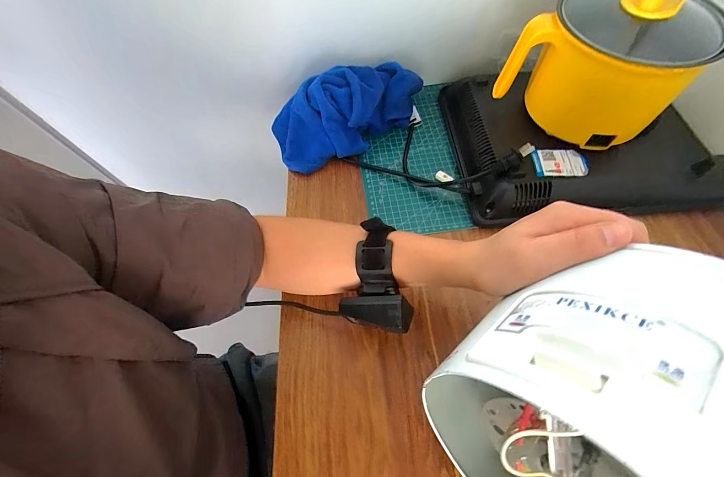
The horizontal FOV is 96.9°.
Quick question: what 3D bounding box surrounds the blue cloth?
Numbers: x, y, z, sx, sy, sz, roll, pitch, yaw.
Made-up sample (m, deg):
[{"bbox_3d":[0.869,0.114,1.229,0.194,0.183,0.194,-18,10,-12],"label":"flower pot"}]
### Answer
[{"bbox_3d":[-0.012,-0.194,0.484,0.244,0.093,0.096,-22,63,-11],"label":"blue cloth"}]

